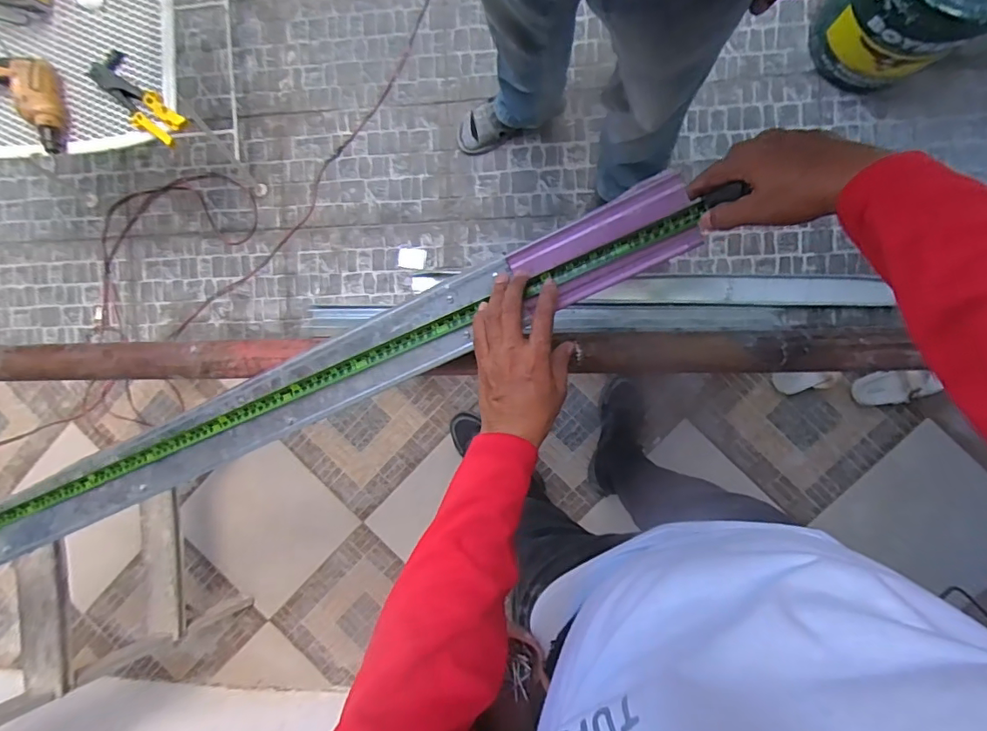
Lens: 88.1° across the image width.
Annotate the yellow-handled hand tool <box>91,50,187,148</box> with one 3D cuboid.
[{"bbox_3d":[-0.715,-0.535,1.025,0.077,0.022,0.254,-44,80,-4],"label":"yellow-handled hand tool"}]

